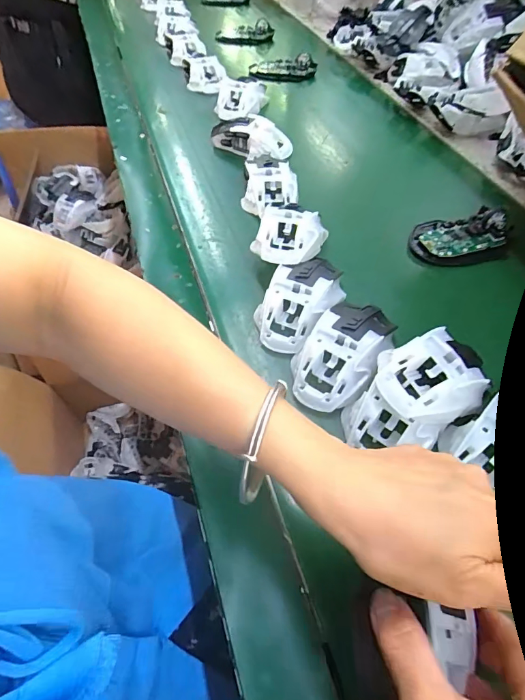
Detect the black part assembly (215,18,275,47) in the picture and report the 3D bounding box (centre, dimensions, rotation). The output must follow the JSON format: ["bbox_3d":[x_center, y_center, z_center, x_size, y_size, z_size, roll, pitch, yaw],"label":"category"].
[{"bbox_3d":[-0.037,-0.645,0.848,0.118,0.029,0.069,25,58,16],"label":"black part assembly"}]

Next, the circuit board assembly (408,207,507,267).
[{"bbox_3d":[0.213,-0.121,0.451,0.099,0.032,0.065,-3,54,-3],"label":"circuit board assembly"}]

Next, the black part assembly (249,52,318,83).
[{"bbox_3d":[0.035,-0.494,0.735,0.116,0.032,0.055,5,54,3],"label":"black part assembly"}]

